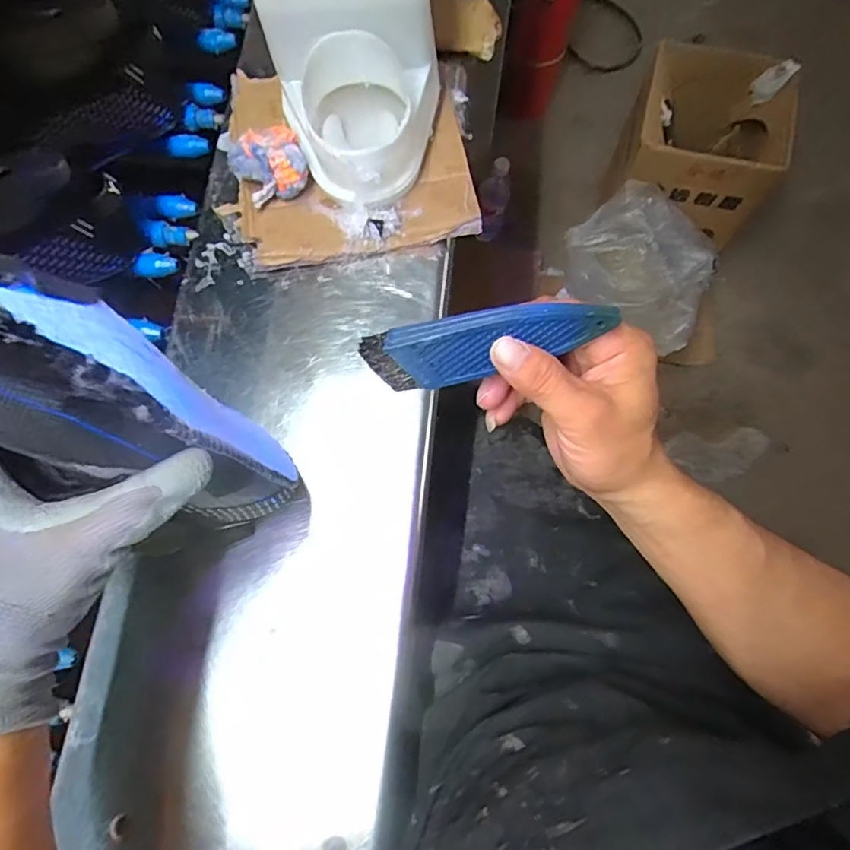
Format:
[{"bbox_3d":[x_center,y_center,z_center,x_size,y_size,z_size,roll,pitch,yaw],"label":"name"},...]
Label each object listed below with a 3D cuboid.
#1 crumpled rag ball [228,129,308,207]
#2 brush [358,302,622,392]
[{"bbox_3d":[-0.135,-0.225,0.477,0.062,0.037,0.058,-21,76,-6],"label":"crumpled rag ball"},{"bbox_3d":[0.032,-0.043,0.291,0.128,0.011,0.035,-12,116,11],"label":"brush"}]

